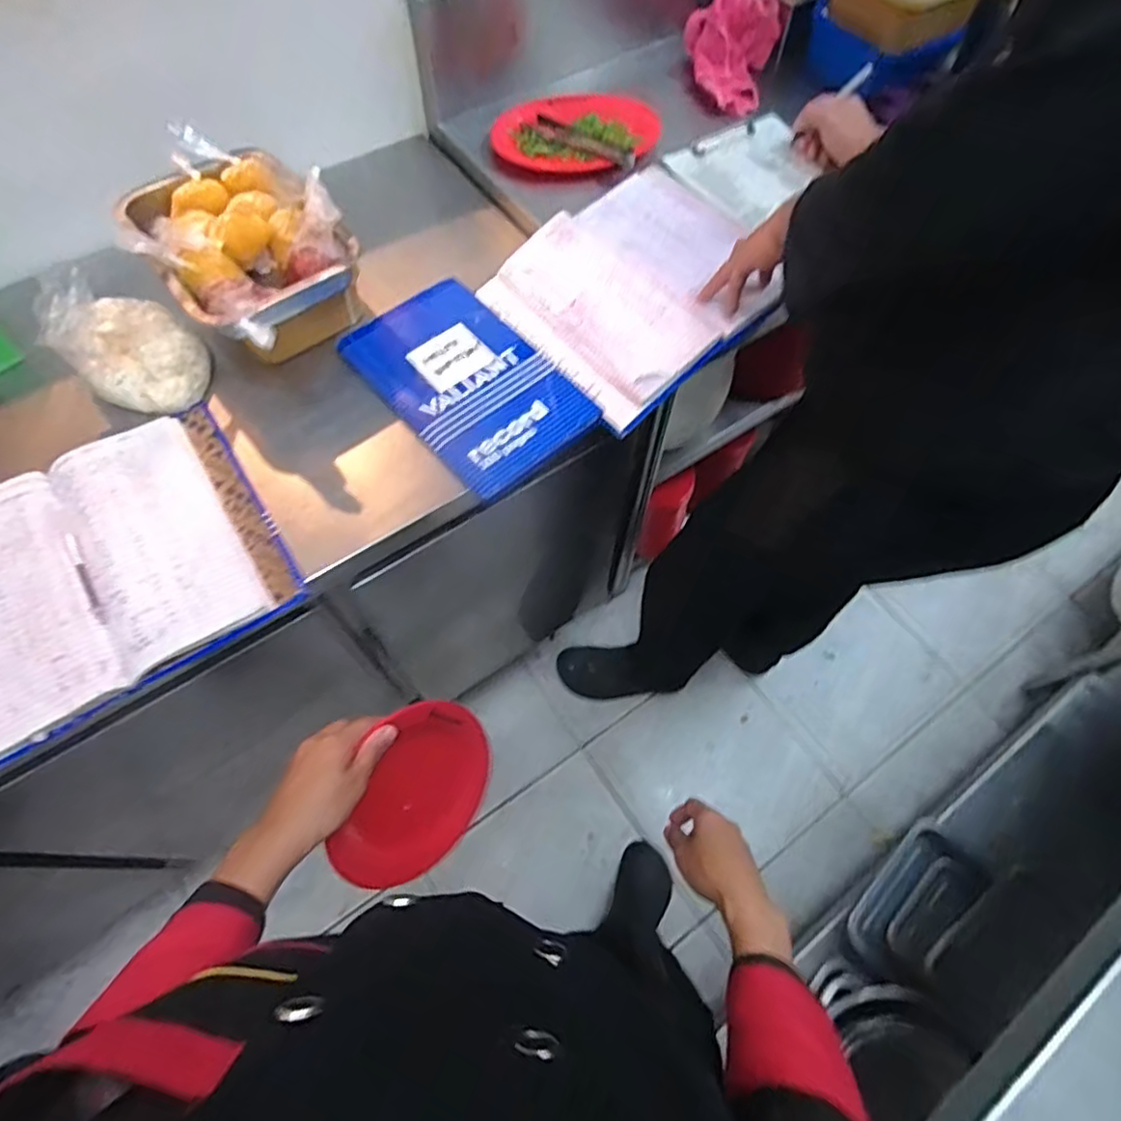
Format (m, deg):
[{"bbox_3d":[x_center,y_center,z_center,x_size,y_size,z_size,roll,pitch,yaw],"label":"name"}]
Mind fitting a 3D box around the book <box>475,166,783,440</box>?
[{"bbox_3d":[0.107,-0.354,0.793,0.328,0.038,0.286,-36,70,-17],"label":"book"}]

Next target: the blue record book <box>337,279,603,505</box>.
[{"bbox_3d":[-0.110,-0.215,0.745,0.179,0.023,0.282,-39,71,-18],"label":"blue record book"}]

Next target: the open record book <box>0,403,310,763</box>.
[{"bbox_3d":[-0.477,0.014,0.629,0.352,0.042,0.282,-33,70,-16],"label":"open record book"}]

